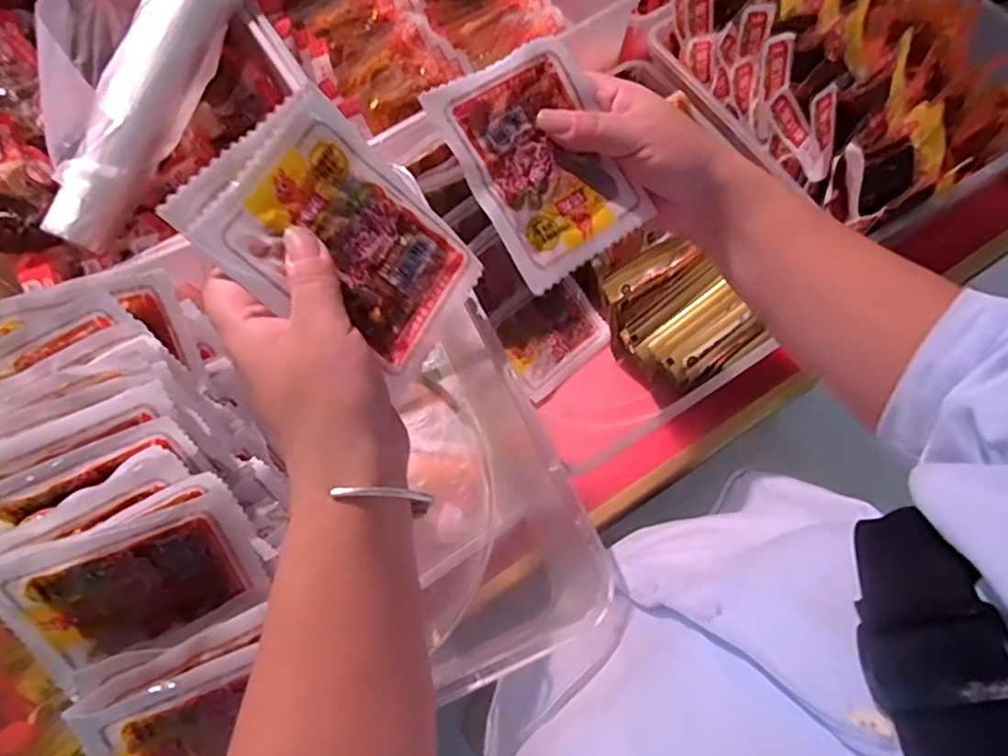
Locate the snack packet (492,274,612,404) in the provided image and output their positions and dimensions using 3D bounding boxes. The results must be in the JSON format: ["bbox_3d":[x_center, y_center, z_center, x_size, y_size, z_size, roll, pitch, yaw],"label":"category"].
[{"bbox_3d":[0.048,-0.042,0.622,0.107,0.005,0.084,-38,95,-11],"label":"snack packet"}]

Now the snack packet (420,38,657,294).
[{"bbox_3d":[0.022,-0.114,0.324,0.087,0.006,0.109,-35,100,-20],"label":"snack packet"}]

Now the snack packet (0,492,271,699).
[{"bbox_3d":[-0.189,0.109,0.320,0.110,0.089,0.009,-22,36,-15],"label":"snack packet"}]

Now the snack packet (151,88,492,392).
[{"bbox_3d":[-0.071,-0.061,0.280,0.119,0.011,0.090,44,62,-20],"label":"snack packet"}]

